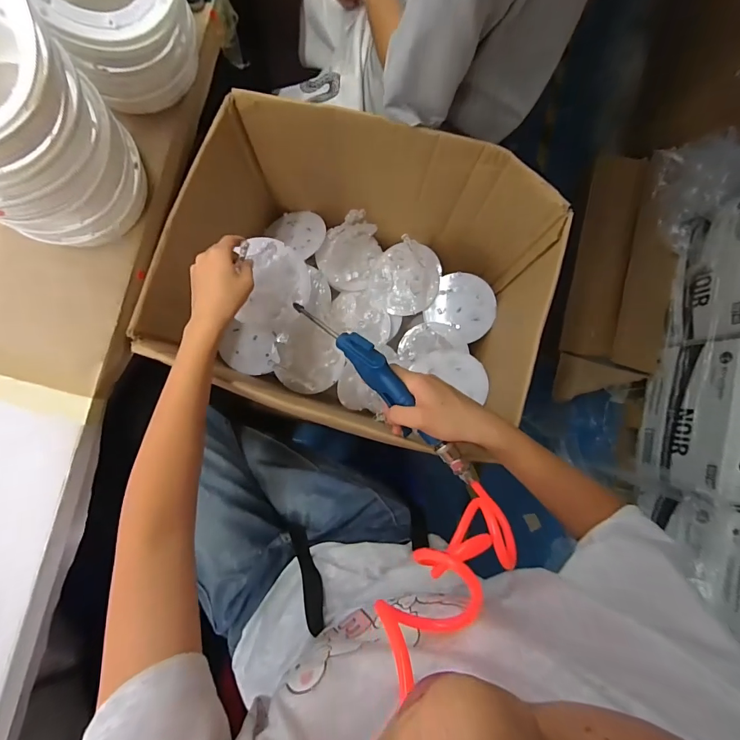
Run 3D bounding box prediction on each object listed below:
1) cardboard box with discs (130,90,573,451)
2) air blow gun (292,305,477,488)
[{"bbox_3d":[-0.003,-0.118,0.599,0.448,0.280,0.367,14,85,-2],"label":"cardboard box with discs"},{"bbox_3d":[0.018,0.016,0.407,0.028,0.044,0.262,-42,85,-5],"label":"air blow gun"}]

